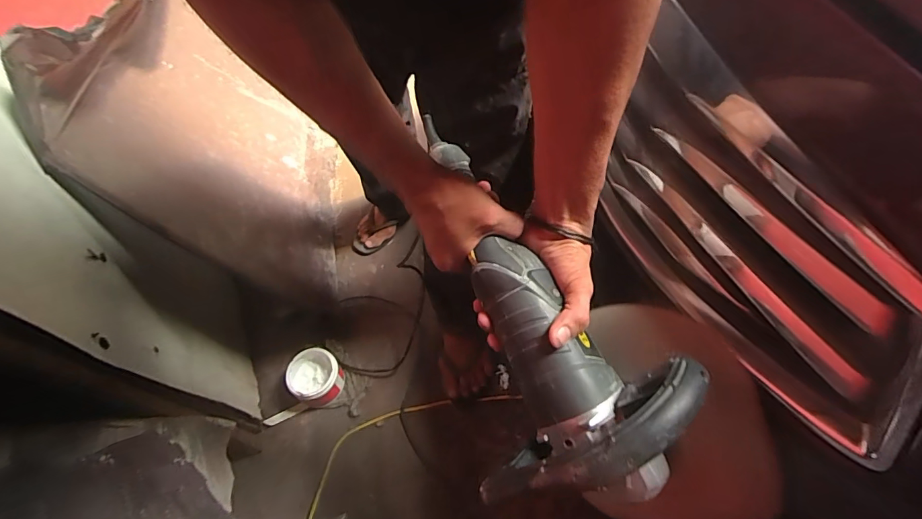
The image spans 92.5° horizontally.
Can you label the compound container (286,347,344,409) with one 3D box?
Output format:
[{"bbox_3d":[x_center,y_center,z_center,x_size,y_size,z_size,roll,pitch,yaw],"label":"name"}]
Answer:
[{"bbox_3d":[-0.313,0.246,0.942,0.099,0.083,0.110,-35,63,-16],"label":"compound container"}]

